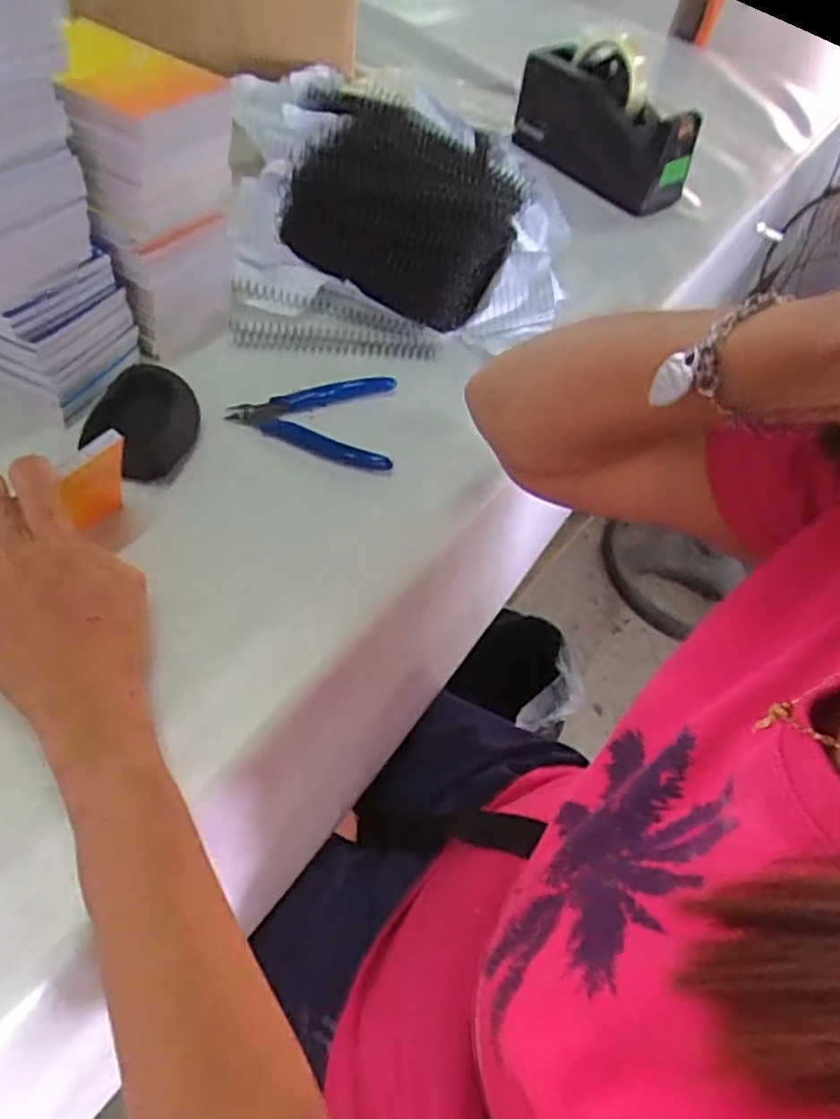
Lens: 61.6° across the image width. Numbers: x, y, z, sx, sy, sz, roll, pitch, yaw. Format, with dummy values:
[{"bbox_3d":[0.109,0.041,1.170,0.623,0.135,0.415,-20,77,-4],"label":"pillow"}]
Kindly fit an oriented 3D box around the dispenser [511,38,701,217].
[{"bbox_3d":[0.192,-0.460,0.741,0.079,0.103,0.195,-34,65,-28],"label":"dispenser"}]

